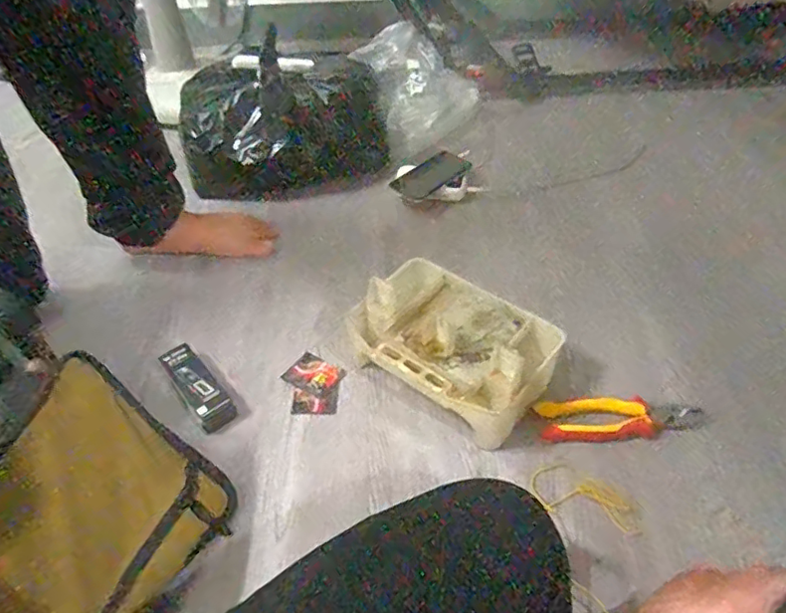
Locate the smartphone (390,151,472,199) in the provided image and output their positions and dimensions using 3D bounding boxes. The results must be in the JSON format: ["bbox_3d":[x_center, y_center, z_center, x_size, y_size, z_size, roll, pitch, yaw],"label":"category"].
[{"bbox_3d":[0.069,-0.236,1.037,0.141,0.007,0.067,-36,67,-19],"label":"smartphone"}]

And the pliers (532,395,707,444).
[{"bbox_3d":[0.271,0.132,0.689,0.186,0.017,0.061,-5,46,-1],"label":"pliers"}]

